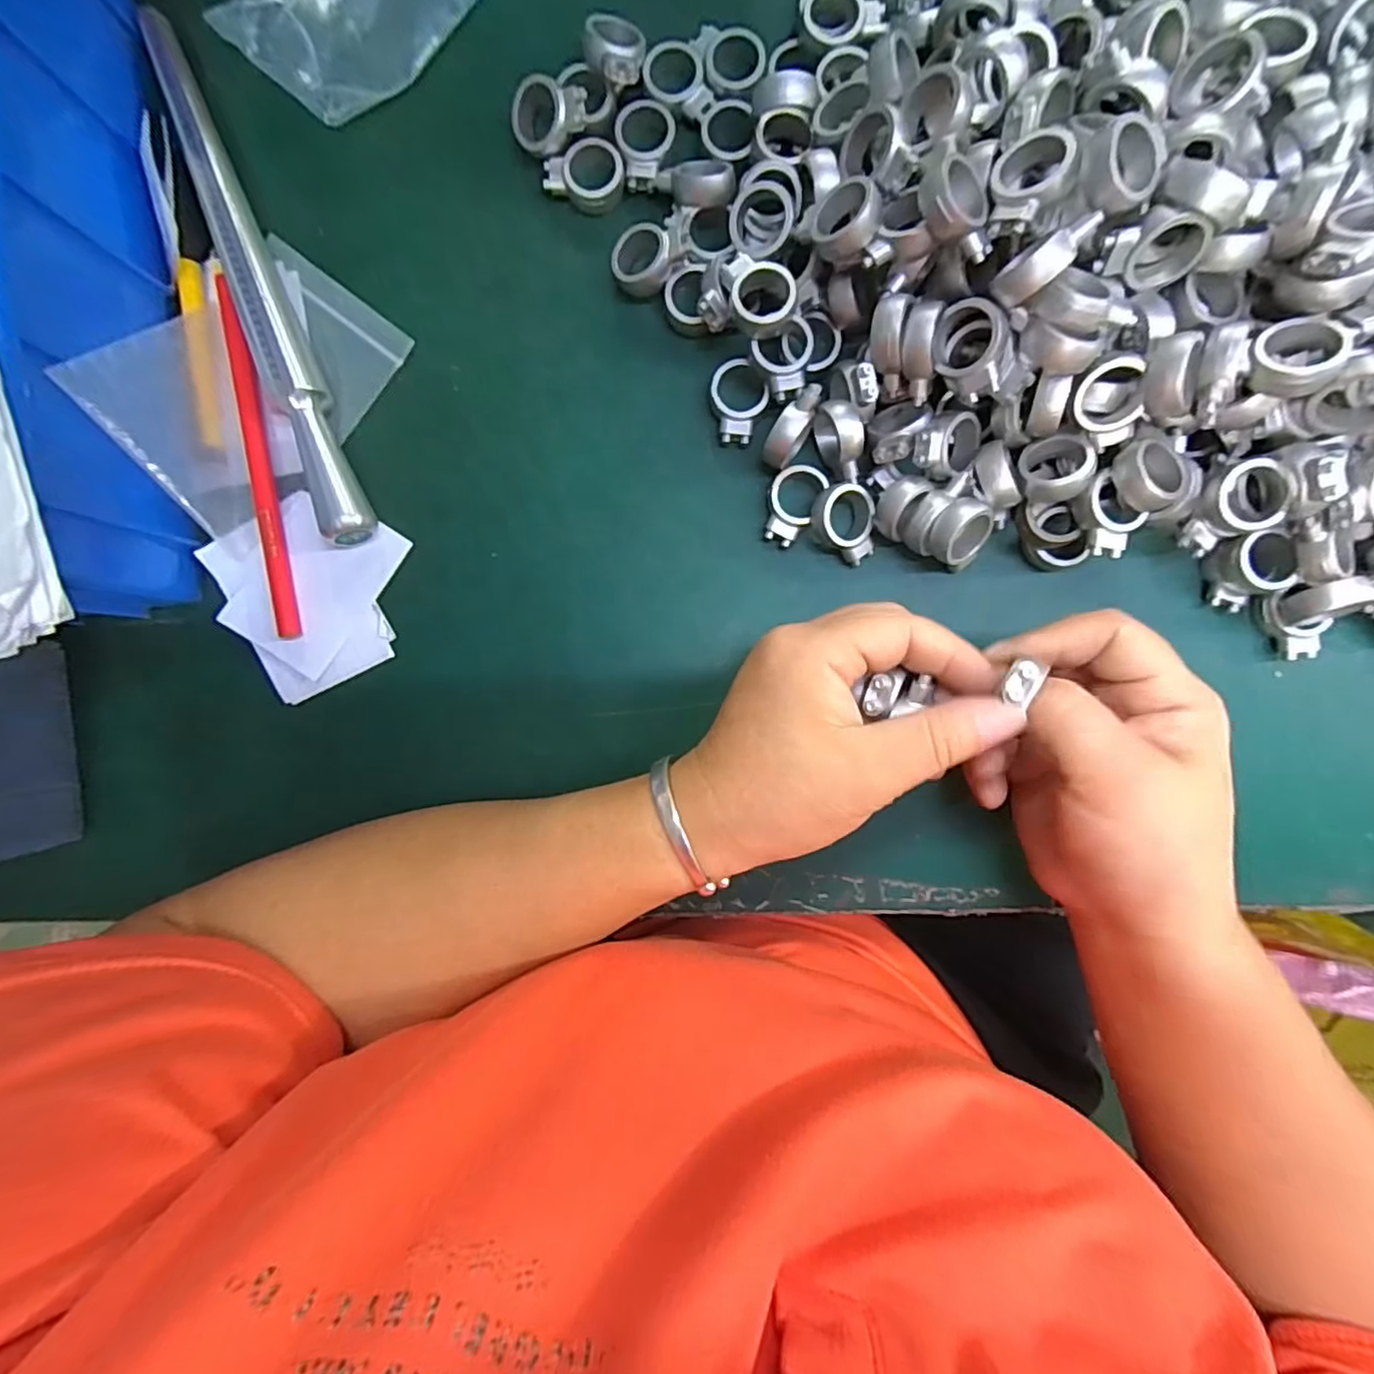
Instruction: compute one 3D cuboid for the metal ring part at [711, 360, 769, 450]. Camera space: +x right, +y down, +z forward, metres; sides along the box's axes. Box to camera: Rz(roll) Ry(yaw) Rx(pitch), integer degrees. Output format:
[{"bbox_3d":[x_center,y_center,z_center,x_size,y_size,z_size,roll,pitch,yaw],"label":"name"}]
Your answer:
[{"bbox_3d":[0.021,-0.121,0.264,0.024,0.010,0.033,11,93,1],"label":"metal ring part"}]

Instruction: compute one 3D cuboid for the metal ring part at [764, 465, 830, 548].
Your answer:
[{"bbox_3d":[0.044,-0.078,0.263,0.021,0.007,0.034,26,93,1],"label":"metal ring part"}]

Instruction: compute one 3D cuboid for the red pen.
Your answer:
[{"bbox_3d":[-0.185,-0.098,0.265,0.010,0.006,0.155,-9,92,2],"label":"red pen"}]

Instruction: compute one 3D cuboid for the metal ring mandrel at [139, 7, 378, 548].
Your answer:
[{"bbox_3d":[-0.181,-0.171,0.260,0.018,0.021,0.230,-20,91,3],"label":"metal ring mandrel"}]

